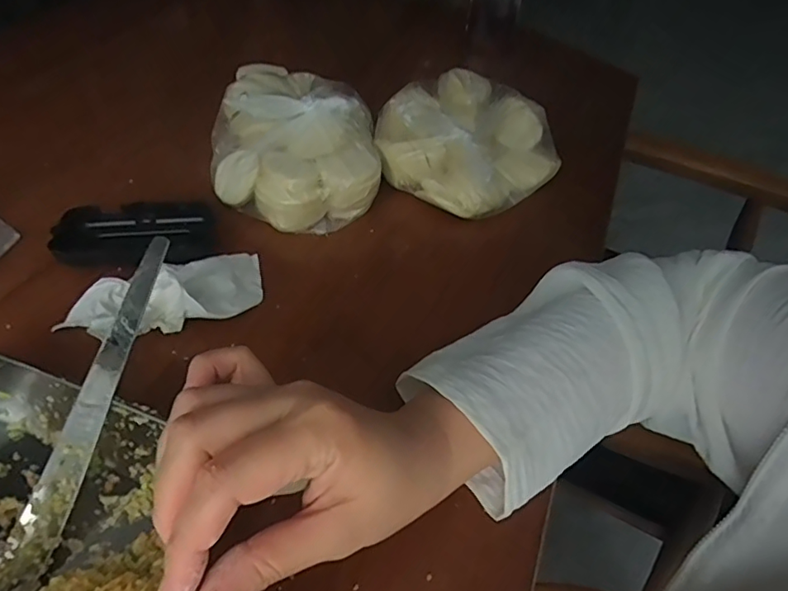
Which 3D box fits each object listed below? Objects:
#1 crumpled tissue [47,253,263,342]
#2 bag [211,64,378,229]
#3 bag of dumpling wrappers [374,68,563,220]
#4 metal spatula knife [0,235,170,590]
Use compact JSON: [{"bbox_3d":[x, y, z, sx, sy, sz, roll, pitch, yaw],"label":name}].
[{"bbox_3d":[-0.156,-0.001,0.368,0.135,0.039,0.065,-18,51,-19],"label":"crumpled tissue"},{"bbox_3d":[-0.084,-0.138,0.473,0.141,0.068,0.186,1,48,-3],"label":"bag"},{"bbox_3d":[0.069,-0.142,0.483,0.151,0.071,0.152,24,51,17],"label":"bag of dumpling wrappers"},{"bbox_3d":[-0.155,0.059,0.276,0.024,0.009,0.186,22,81,3],"label":"metal spatula knife"}]

